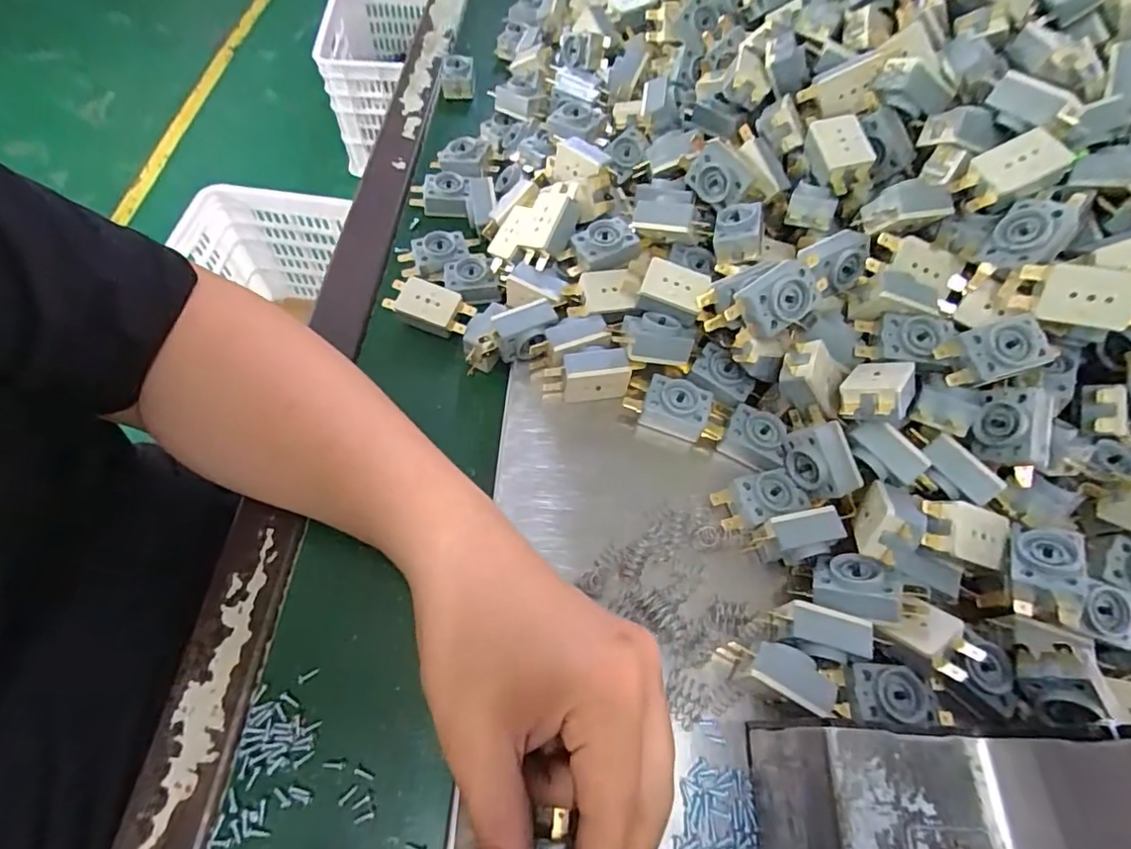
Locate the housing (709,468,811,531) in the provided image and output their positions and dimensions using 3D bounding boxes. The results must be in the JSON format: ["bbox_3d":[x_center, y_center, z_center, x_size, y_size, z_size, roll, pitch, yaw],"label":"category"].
[{"bbox_3d":[0.103,0.040,0.297,0.046,0.013,0.025,-14,62,-11],"label":"housing"}]

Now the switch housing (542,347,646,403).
[{"bbox_3d":[0.015,-0.028,0.323,0.054,0.027,0.019,-6,61,-6],"label":"switch housing"}]

